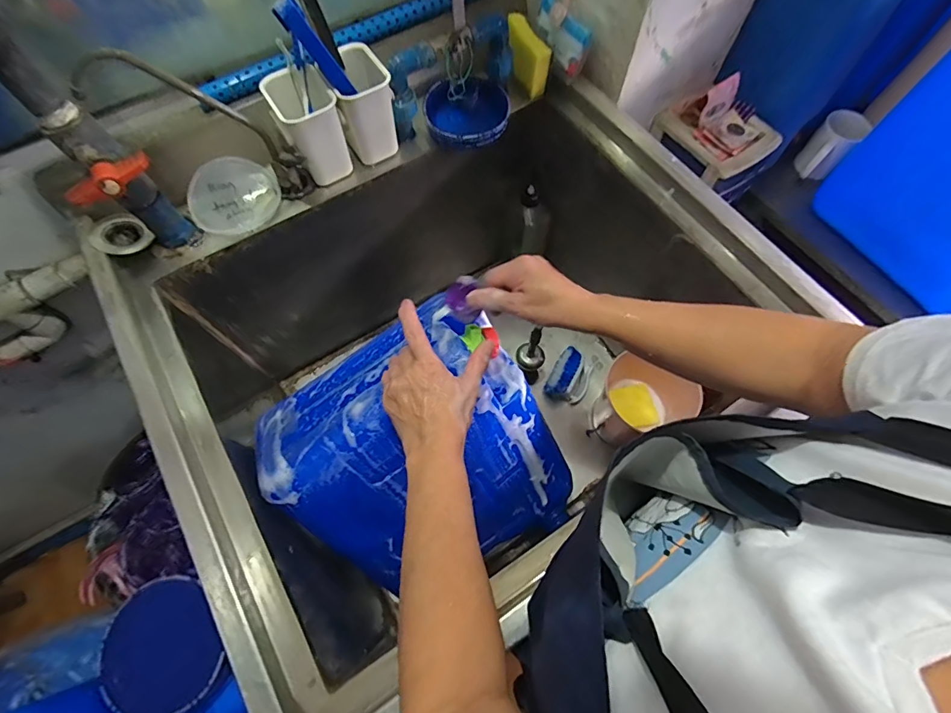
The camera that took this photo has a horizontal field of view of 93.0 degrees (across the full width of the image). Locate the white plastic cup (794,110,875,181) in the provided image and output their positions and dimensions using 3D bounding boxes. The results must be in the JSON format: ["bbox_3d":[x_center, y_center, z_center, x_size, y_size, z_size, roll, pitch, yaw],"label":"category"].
[{"bbox_3d":[0.686,-0.410,0.869,0.076,0.094,0.071,-42,73,-16],"label":"white plastic cup"}]

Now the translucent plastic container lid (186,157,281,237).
[{"bbox_3d":[-0.322,-0.212,0.603,0.107,0.017,0.107,1,87,-10],"label":"translucent plastic container lid"}]

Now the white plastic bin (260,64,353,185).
[{"bbox_3d":[-0.212,-0.294,0.582,0.070,0.107,0.088,-31,71,-12],"label":"white plastic bin"}]

